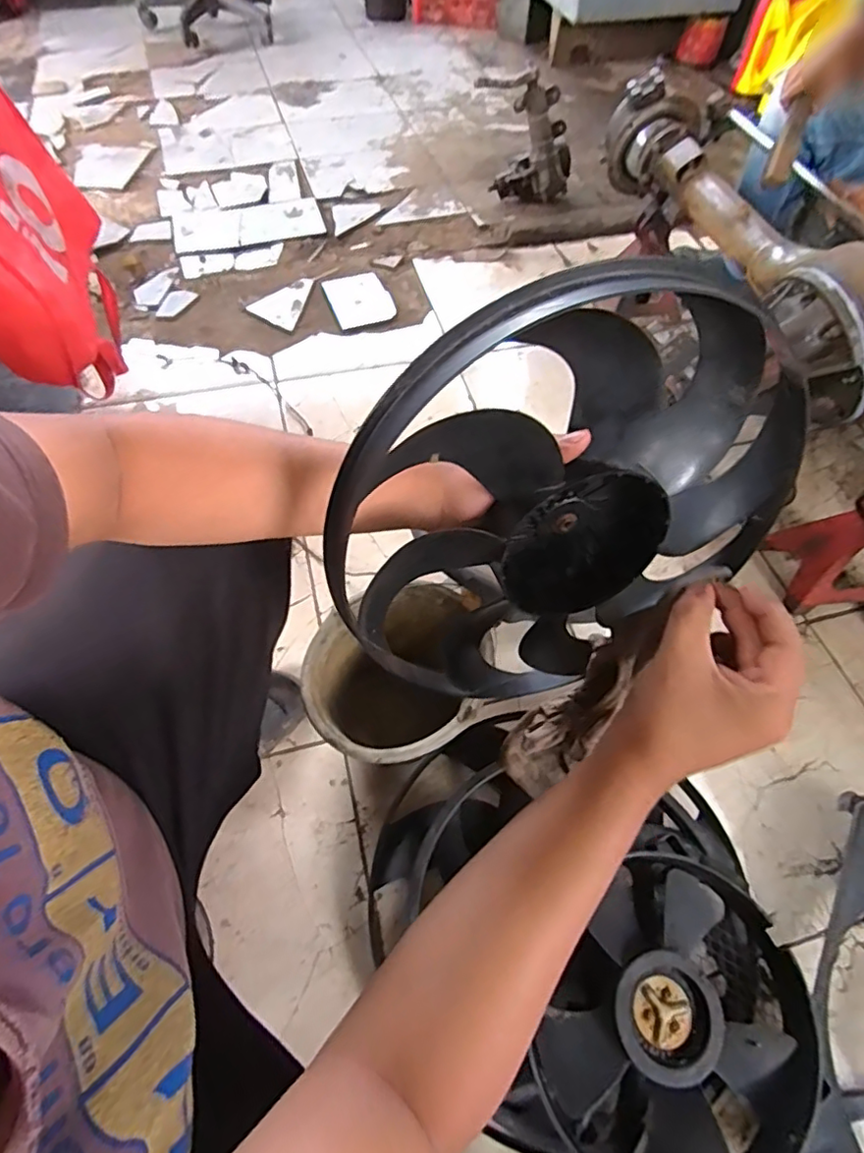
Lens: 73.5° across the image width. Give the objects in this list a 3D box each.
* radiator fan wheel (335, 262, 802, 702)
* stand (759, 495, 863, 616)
[{"bbox_3d":[0.098,-0.041,0.443,0.354,0.336,0.041,-36,43,15],"label":"radiator fan wheel"},{"bbox_3d":[0.659,-0.061,0.912,0.125,0.222,0.151,-8,59,-6],"label":"stand"}]

